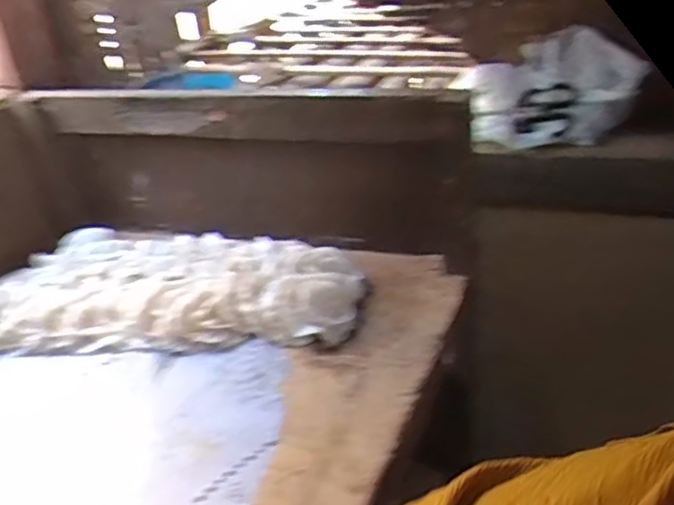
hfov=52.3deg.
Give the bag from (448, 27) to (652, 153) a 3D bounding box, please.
[{"bbox_3d":[0.221,-0.178,0.740,0.194,0.109,0.127,3,29,16],"label":"bag"}]

